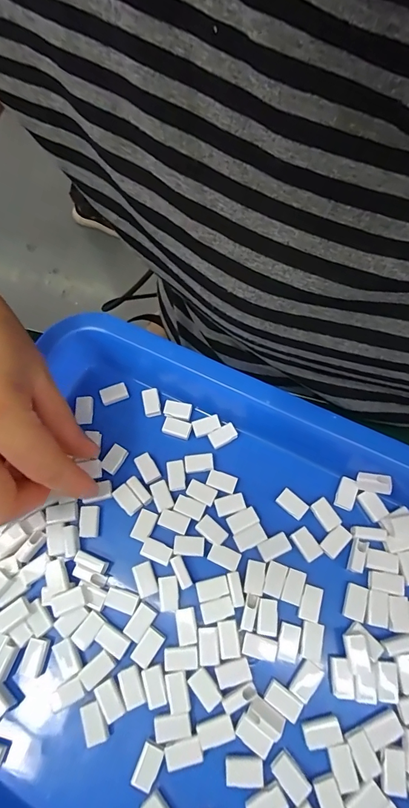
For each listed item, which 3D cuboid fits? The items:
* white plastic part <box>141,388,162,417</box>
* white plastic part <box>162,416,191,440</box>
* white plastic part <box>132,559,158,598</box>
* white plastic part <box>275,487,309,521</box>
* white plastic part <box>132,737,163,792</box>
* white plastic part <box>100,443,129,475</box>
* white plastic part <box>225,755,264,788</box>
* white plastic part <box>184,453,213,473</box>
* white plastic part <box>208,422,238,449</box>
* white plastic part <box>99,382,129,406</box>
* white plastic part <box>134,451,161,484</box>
[{"bbox_3d":[-0.035,-0.001,0.268,0.011,0.004,0.019,-13,66,-3],"label":"white plastic part"},{"bbox_3d":[-0.018,0.015,0.260,0.018,0.004,0.011,14,68,9],"label":"white plastic part"},{"bbox_3d":[-0.034,0.097,0.224,0.011,0.004,0.017,-20,67,-6],"label":"white plastic part"},{"bbox_3d":[0.052,0.059,0.239,0.017,0.004,0.011,38,73,17],"label":"white plastic part"},{"bbox_3d":[-0.027,0.173,0.192,0.010,0.004,0.018,19,69,11],"label":"white plastic part"},{"bbox_3d":[-0.057,0.034,0.253,0.011,0.005,0.018,27,70,14],"label":"white plastic part"},{"bbox_3d":[0.019,0.174,0.191,0.017,0.004,0.011,-2,66,2],"label":"white plastic part"},{"bbox_3d":[-0.004,0.036,0.250,0.018,0.004,0.011,-7,66,0],"label":"white plastic part"},{"bbox_3d":[0.012,0.020,0.257,0.017,0.004,0.011,-28,68,-9],"label":"white plastic part"},{"bbox_3d":[-0.061,-0.007,0.272,0.018,0.004,0.011,-21,67,-6],"label":"white plastic part"},{"bbox_3d":[-0.036,0.039,0.250,0.011,0.004,0.018,-30,68,-10],"label":"white plastic part"}]

